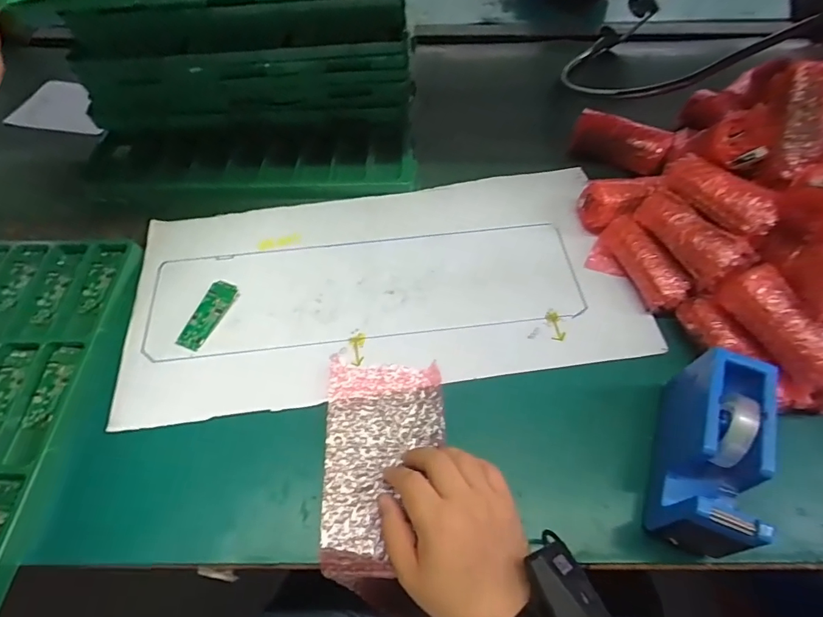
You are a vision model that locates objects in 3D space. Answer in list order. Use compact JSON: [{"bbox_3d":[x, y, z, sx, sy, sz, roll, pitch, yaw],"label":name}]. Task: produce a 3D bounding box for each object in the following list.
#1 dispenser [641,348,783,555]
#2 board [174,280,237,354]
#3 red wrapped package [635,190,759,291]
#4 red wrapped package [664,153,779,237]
[{"bbox_3d":[0.219,0.107,0.350,0.054,0.086,0.141,18,57,12],"label":"dispenser"},{"bbox_3d":[-0.198,0.006,0.460,0.031,0.006,0.075,17,57,12],"label":"board"},{"bbox_3d":[0.258,-0.068,0.444,0.039,0.047,0.108,-21,58,-13],"label":"red wrapped package"},{"bbox_3d":[0.279,-0.106,0.431,0.028,0.034,0.109,-20,58,-12],"label":"red wrapped package"}]

